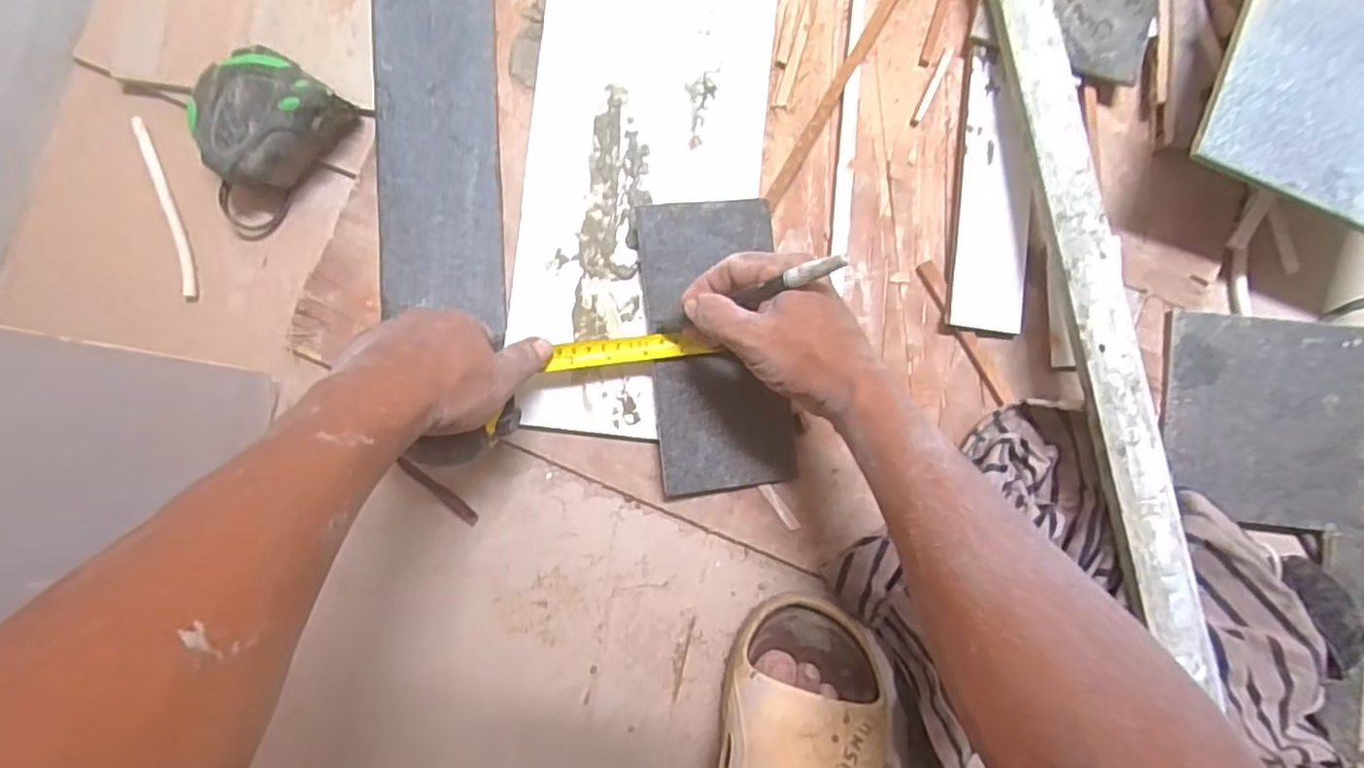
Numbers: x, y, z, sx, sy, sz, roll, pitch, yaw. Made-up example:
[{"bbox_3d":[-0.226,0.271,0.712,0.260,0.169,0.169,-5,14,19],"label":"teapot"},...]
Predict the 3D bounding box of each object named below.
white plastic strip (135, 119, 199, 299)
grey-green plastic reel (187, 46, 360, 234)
[{"bbox_3d":[-0.377,-0.129,0.489,0.012,0.004,0.135,-18,88,-2],"label":"white plastic strip"},{"bbox_3d":[-0.296,-0.172,0.463,0.072,0.045,0.112,37,87,1],"label":"grey-green plastic reel"}]

